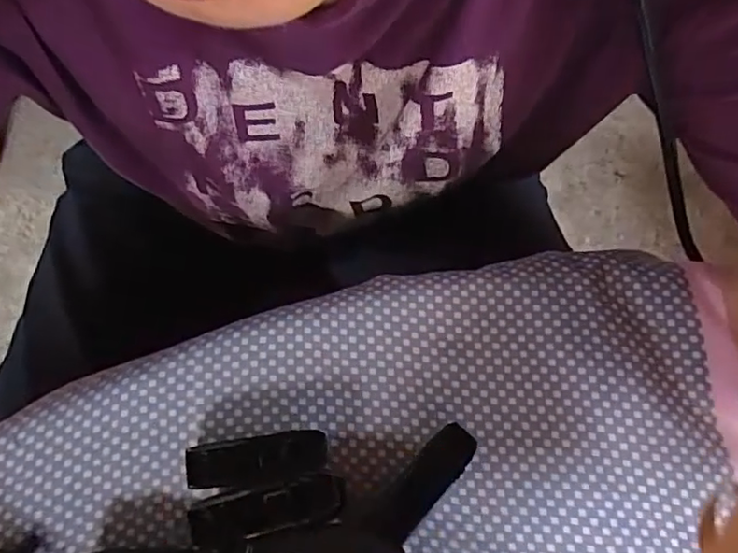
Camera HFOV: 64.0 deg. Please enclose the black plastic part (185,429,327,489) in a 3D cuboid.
[{"bbox_3d":[-0.044,0.074,0.239,0.054,0.012,0.018,-9,74,-2],"label":"black plastic part"}]

